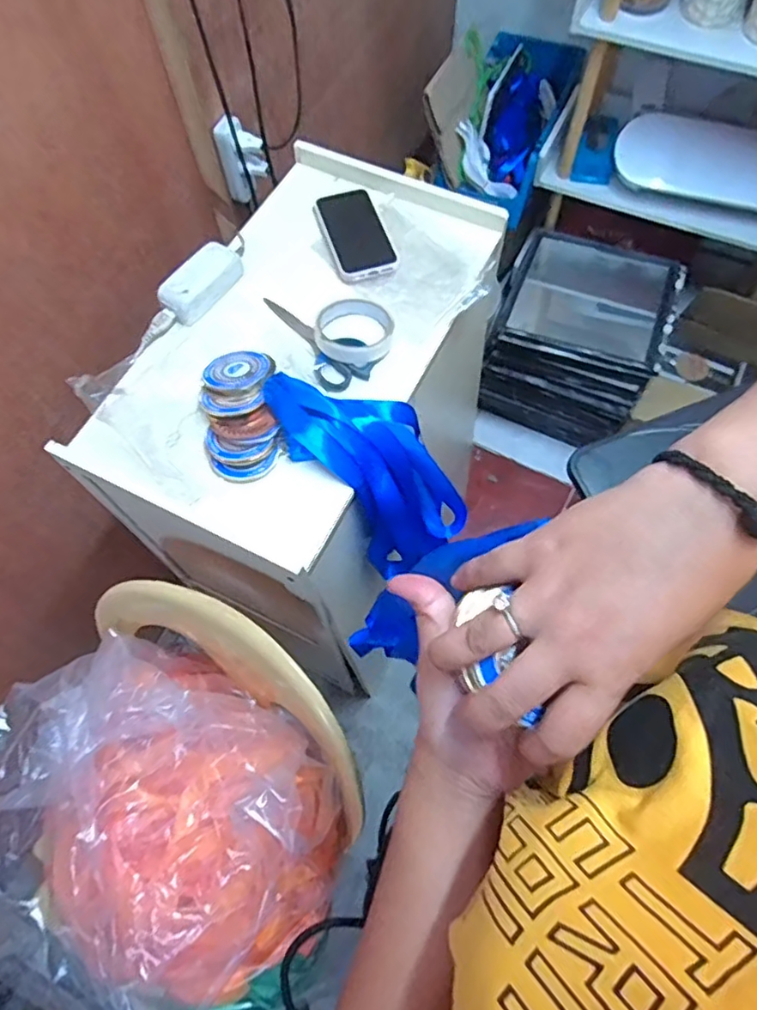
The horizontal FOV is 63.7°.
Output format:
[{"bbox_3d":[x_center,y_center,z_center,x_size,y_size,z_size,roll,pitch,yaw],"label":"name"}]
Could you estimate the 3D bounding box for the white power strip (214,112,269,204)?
[{"bbox_3d":[-0.190,-0.488,0.866,0.059,0.117,0.029,-19,67,-6],"label":"white power strip"}]

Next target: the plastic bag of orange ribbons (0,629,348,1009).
[{"bbox_3d":[-0.265,0.349,0.648,0.427,0.186,0.370,18,68,10],"label":"plastic bag of orange ribbons"}]

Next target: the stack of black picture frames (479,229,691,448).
[{"bbox_3d":[0.454,-0.387,1.462,0.374,0.269,0.363,22,69,11],"label":"stack of black picture frames"}]

